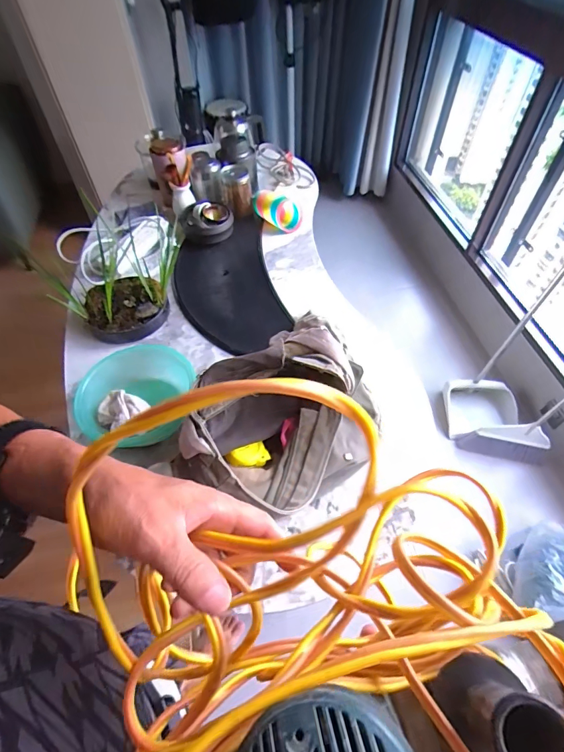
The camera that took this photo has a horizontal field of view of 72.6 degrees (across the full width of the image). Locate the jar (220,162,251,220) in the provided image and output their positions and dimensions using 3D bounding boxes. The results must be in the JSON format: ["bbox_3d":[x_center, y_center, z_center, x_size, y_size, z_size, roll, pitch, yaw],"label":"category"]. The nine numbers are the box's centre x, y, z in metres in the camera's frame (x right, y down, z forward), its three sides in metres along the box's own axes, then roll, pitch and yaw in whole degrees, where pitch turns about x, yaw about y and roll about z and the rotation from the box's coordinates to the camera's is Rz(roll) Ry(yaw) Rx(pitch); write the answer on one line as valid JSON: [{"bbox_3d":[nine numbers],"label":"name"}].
[{"bbox_3d":[-0.135,-0.541,1.154,0.085,0.137,0.076,3,57,4],"label":"jar"}]

